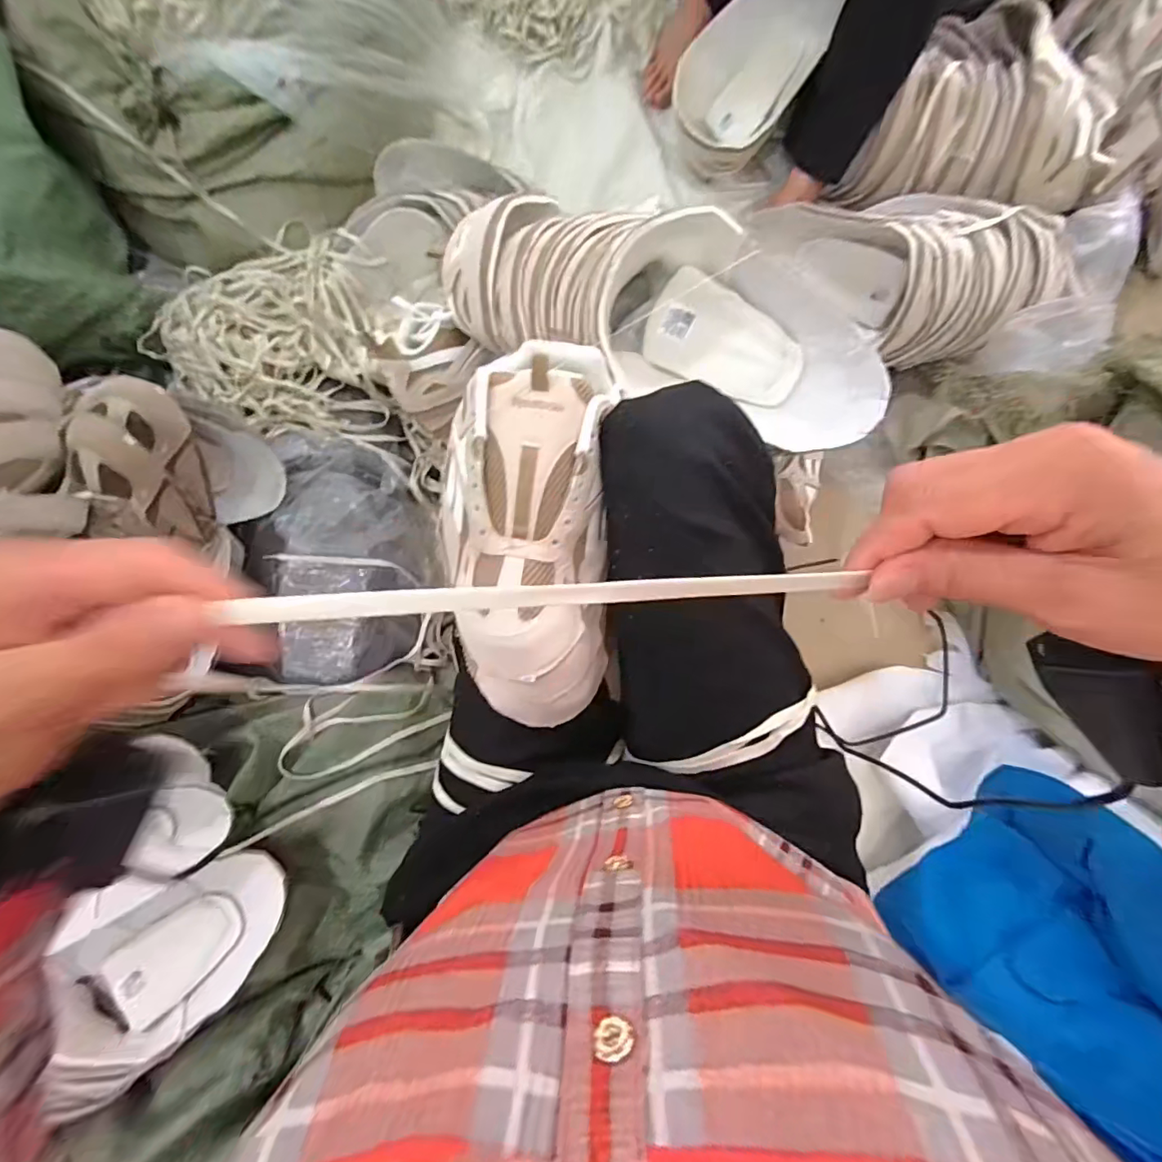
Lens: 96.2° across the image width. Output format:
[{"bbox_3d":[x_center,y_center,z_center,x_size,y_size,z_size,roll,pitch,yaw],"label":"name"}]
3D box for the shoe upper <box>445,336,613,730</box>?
[{"bbox_3d":[-0.043,-0.036,0.372,0.124,0.074,0.277,2,85,6],"label":"shoe upper"}]

